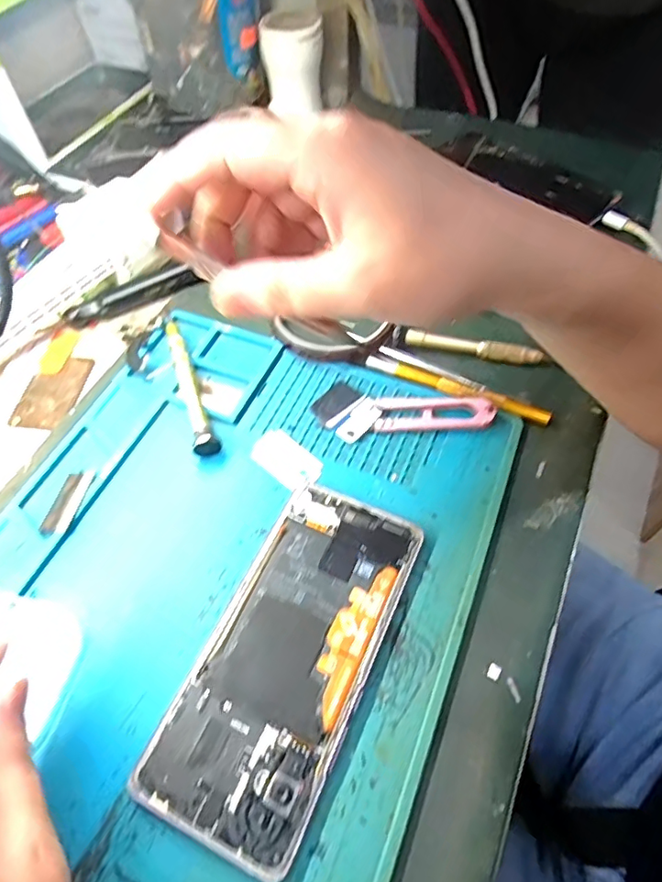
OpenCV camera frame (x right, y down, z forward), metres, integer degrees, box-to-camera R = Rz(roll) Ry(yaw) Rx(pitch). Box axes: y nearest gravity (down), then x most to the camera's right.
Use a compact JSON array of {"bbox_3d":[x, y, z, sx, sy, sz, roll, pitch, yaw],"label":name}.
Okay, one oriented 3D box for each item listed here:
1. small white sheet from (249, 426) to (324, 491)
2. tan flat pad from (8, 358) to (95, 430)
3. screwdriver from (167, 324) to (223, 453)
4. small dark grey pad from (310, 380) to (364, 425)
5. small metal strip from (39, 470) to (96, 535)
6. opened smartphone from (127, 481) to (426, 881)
[{"bbox_3d":[-0.026,0.009,0.309,0.043,0.004,0.026,37,65,23],"label":"small white sheet"},{"bbox_3d":[-0.180,-0.032,0.349,0.038,0.004,0.056,6,57,6],"label":"tan flat pad"},{"bbox_3d":[-0.087,-0.036,0.333,0.012,0.015,0.106,-17,58,-10],"label":"screwdriver"},{"bbox_3d":[0.003,-0.024,0.328,0.030,0.004,0.019,-40,64,-22],"label":"small dark grey pad"},{"bbox_3d":[-0.146,0.033,0.297,0.015,0.004,0.041,7,57,6],"label":"small metal strip"},{"bbox_3d":[-0.017,0.095,0.249,0.072,0.007,0.157,21,60,15],"label":"opened smartphone"}]

